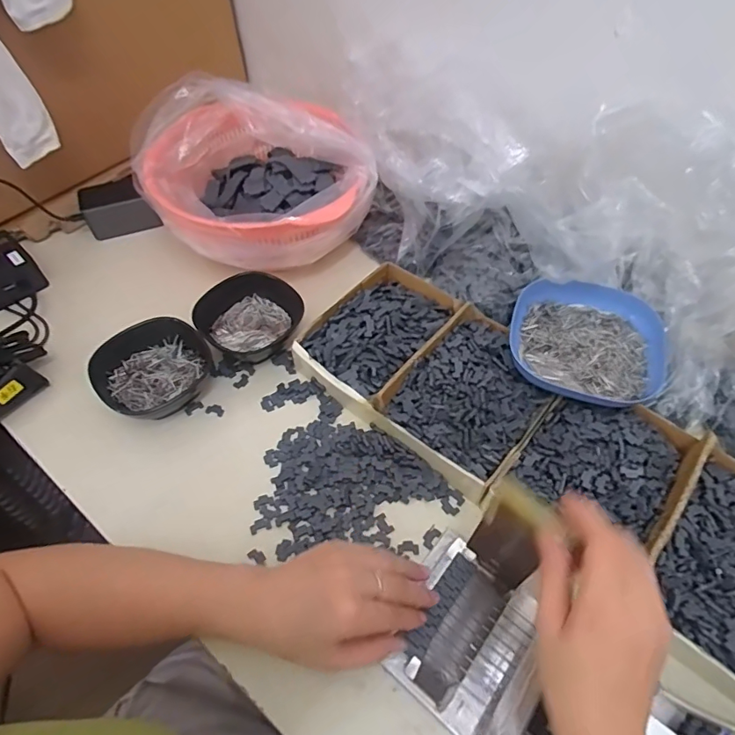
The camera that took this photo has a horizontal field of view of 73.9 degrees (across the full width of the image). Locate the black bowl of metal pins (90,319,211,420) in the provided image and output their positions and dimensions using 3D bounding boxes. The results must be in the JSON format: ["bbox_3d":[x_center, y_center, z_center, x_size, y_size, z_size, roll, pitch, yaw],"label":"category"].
[{"bbox_3d":[-0.215,0.007,0.501,0.105,0.053,0.102,0,54,-1],"label":"black bowl of metal pins"}]

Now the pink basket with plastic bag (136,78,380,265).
[{"bbox_3d":[-0.136,-0.225,0.589,0.284,0.111,0.219,5,54,3],"label":"pink basket with plastic bag"}]

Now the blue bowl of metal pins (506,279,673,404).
[{"bbox_3d":[0.219,-0.026,0.489,0.146,0.031,0.134,0,54,-1],"label":"blue bowl of metal pins"}]

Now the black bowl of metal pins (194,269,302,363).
[{"bbox_3d":[-0.123,-0.050,0.546,0.114,0.050,0.107,0,54,-1],"label":"black bowl of metal pins"}]

